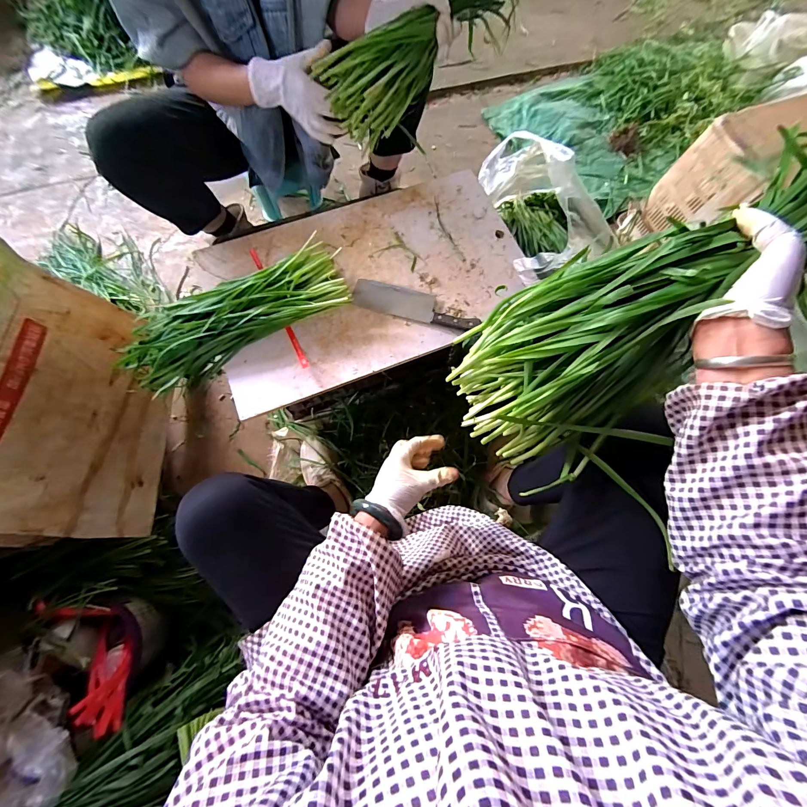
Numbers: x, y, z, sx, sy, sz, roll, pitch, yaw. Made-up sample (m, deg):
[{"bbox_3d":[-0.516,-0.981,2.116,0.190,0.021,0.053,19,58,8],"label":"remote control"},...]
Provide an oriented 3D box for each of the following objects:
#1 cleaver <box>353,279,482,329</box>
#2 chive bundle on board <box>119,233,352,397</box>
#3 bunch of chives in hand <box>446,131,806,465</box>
[{"bbox_3d":[0.023,-0.189,0.647,0.238,0.014,0.058,15,74,4],"label":"cleaver"},{"bbox_3d":[-0.299,-0.155,0.624,0.414,0.099,0.160,-25,75,-8],"label":"chive bundle on board"},{"bbox_3d":[0.227,-0.084,0.353,0.401,0.075,0.183,-38,72,35],"label":"bunch of chives in hand"}]

